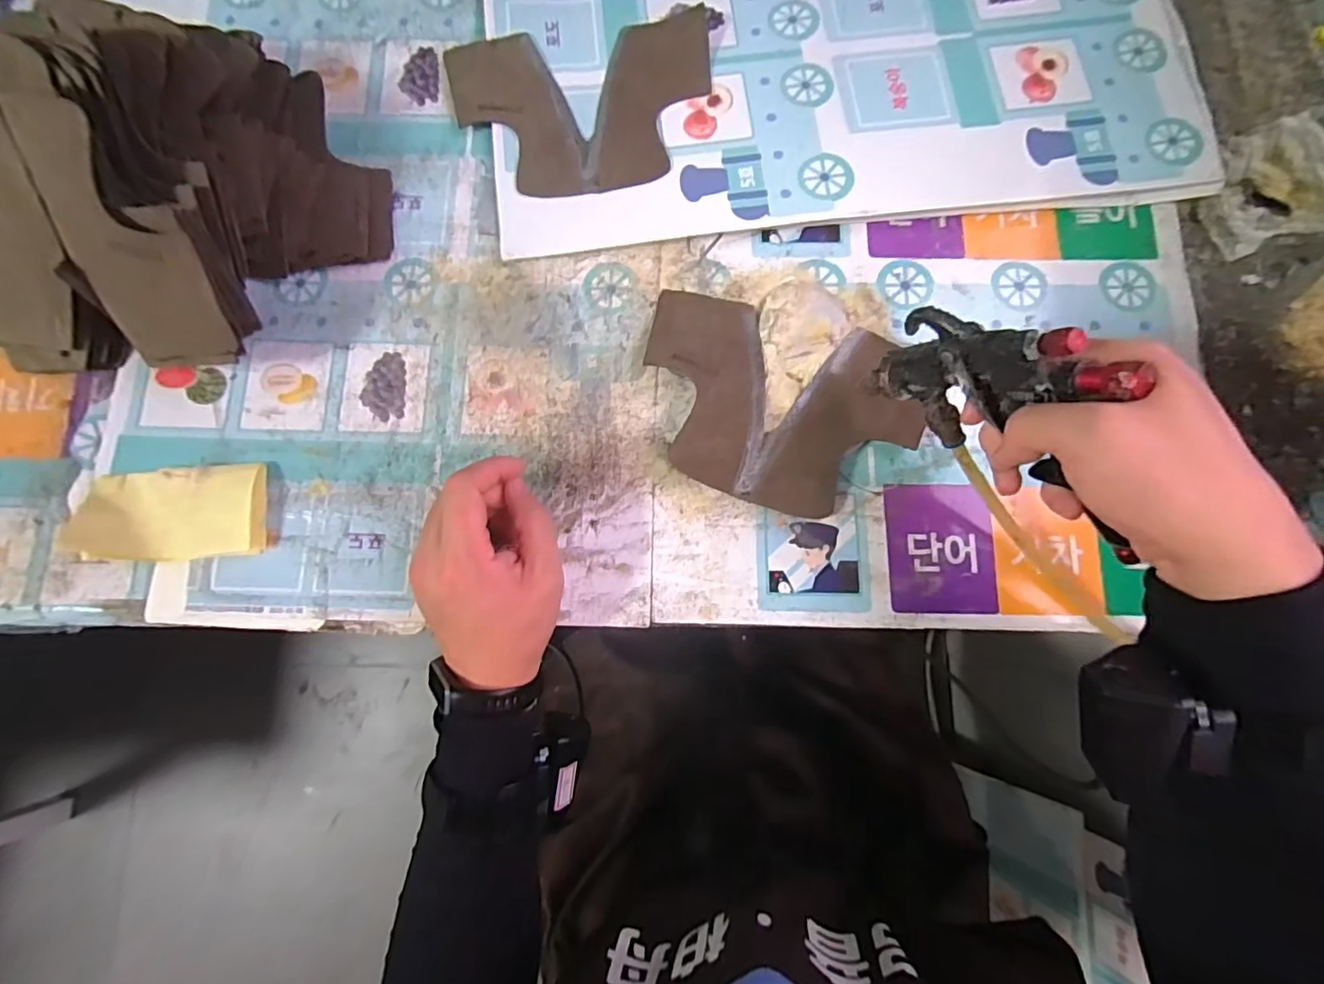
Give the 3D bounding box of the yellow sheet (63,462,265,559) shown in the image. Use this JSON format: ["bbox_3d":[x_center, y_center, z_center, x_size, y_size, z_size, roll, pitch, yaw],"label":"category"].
[{"bbox_3d":[-0.333,0.014,0.386,0.129,0.015,0.060,-3,79,1],"label":"yellow sheet"}]

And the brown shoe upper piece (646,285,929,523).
[{"bbox_3d":[0.077,-0.061,0.390,0.188,0.028,0.132,17,80,5],"label":"brown shoe upper piece"}]

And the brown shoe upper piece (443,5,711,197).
[{"bbox_3d":[-0.060,-0.293,0.440,0.197,0.006,0.142,-7,78,1],"label":"brown shoe upper piece"}]

